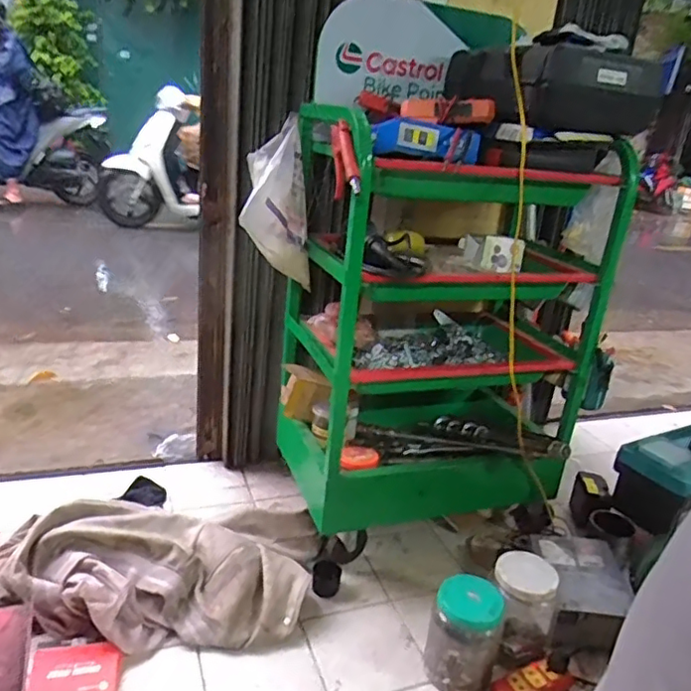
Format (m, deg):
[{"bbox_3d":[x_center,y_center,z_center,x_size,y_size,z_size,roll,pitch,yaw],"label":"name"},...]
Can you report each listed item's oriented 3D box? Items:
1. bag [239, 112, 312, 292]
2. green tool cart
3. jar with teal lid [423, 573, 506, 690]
[{"bbox_3d":[-0.136,-0.284,1.222,0.150,0.287,0.207,5,20,-5],"label":"bag"},{"bbox_3d":[0.227,-0.058,1.371,0.668,0.780,0.418,1,21,-17],"label":"green tool cart"},{"bbox_3d":[0.211,0.511,1.071,0.115,0.168,0.114,6,20,-2],"label":"jar with teal lid"}]

